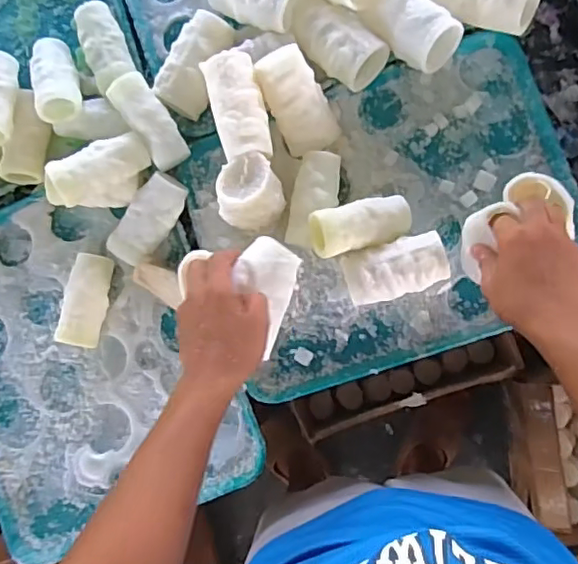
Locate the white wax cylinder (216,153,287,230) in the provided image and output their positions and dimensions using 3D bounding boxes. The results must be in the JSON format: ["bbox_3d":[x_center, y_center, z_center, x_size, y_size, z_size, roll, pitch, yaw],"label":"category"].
[{"bbox_3d":[-0.045,-0.099,0.668,0.074,0.081,0.069,0,86,7],"label":"white wax cylinder"}]

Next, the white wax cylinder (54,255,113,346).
[{"bbox_3d":[-0.249,0.022,0.712,0.046,0.041,0.111,9,88,7],"label":"white wax cylinder"}]

